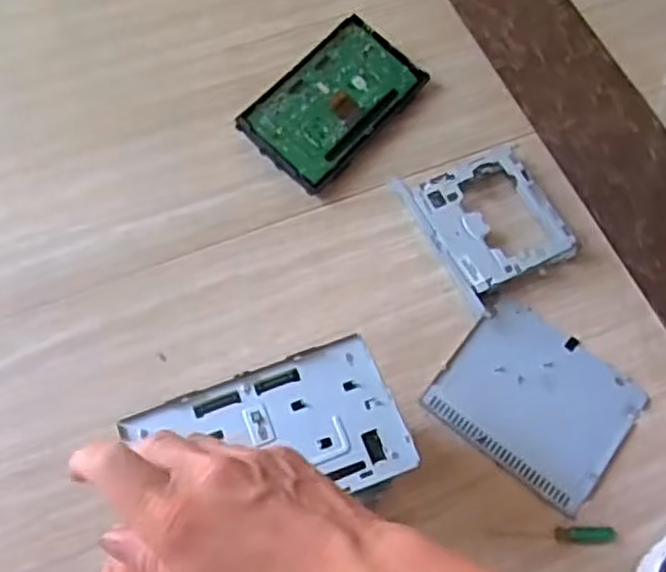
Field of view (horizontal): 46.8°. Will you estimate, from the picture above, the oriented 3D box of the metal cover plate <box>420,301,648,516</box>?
[{"bbox_3d":[0.205,0.114,0.772,0.179,0.014,0.159,35,69,12],"label":"metal cover plate"}]

